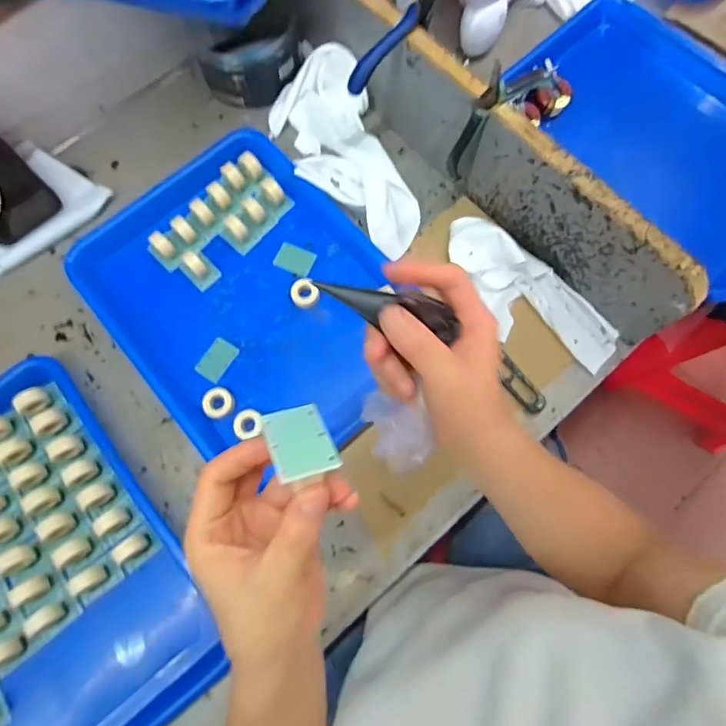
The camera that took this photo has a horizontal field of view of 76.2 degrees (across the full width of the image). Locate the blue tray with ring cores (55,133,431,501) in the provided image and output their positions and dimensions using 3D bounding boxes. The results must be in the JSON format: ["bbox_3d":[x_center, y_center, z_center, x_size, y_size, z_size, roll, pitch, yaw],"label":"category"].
[{"bbox_3d":[-0.115,-0.069,0.465,0.246,0.031,0.319,-41,78,-9],"label":"blue tray with ring cores"}]

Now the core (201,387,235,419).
[{"bbox_3d":[-0.138,0.038,0.441,0.029,0.014,0.029,0,75,1],"label":"core"}]

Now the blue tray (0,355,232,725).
[{"bbox_3d":[-0.293,0.192,0.406,0.243,0.044,0.329,-38,77,-9],"label":"blue tray"}]

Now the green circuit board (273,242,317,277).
[{"bbox_3d":[-0.072,-0.109,0.488,0.039,0.004,0.030,21,76,6],"label":"green circuit board"}]

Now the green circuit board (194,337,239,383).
[{"bbox_3d":[-0.145,-0.004,0.460,0.028,0.004,0.041,30,77,9],"label":"green circuit board"}]

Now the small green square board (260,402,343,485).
[{"bbox_3d":[-0.028,0.034,0.206,0.027,0.004,0.038,-12,46,-20],"label":"small green square board"}]

